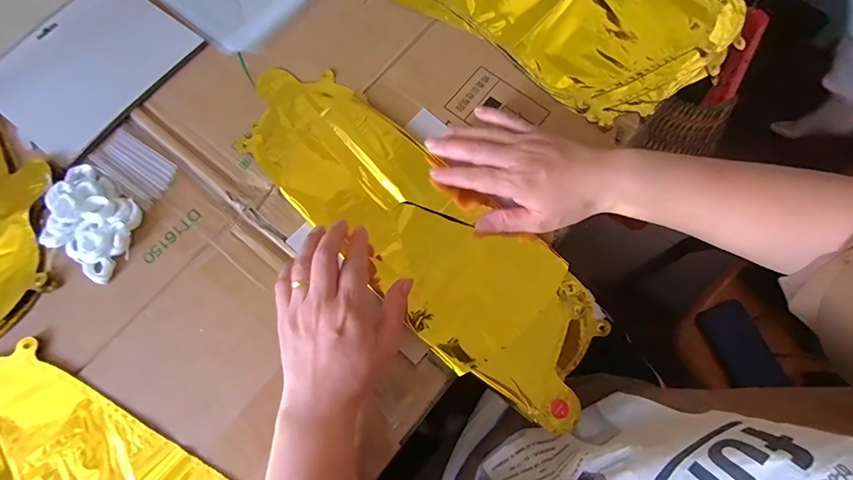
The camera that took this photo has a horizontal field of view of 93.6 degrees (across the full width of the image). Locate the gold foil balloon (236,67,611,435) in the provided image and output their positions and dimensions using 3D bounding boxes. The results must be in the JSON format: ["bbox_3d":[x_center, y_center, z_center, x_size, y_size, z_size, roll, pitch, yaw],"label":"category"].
[{"bbox_3d":[-0.013,-0.016,0.382,0.415,0.018,0.132,44,79,9],"label":"gold foil balloon"}]

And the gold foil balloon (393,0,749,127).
[{"bbox_3d":[0.119,-0.290,0.455,0.422,0.023,0.213,35,77,12],"label":"gold foil balloon"}]

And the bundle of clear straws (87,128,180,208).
[{"bbox_3d":[-0.289,-0.073,0.396,0.087,0.006,0.048,36,77,12],"label":"bundle of clear straws"}]

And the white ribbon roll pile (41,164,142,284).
[{"bbox_3d":[-0.315,-0.020,0.370,0.101,0.021,0.075,32,76,11],"label":"white ribbon roll pile"}]

